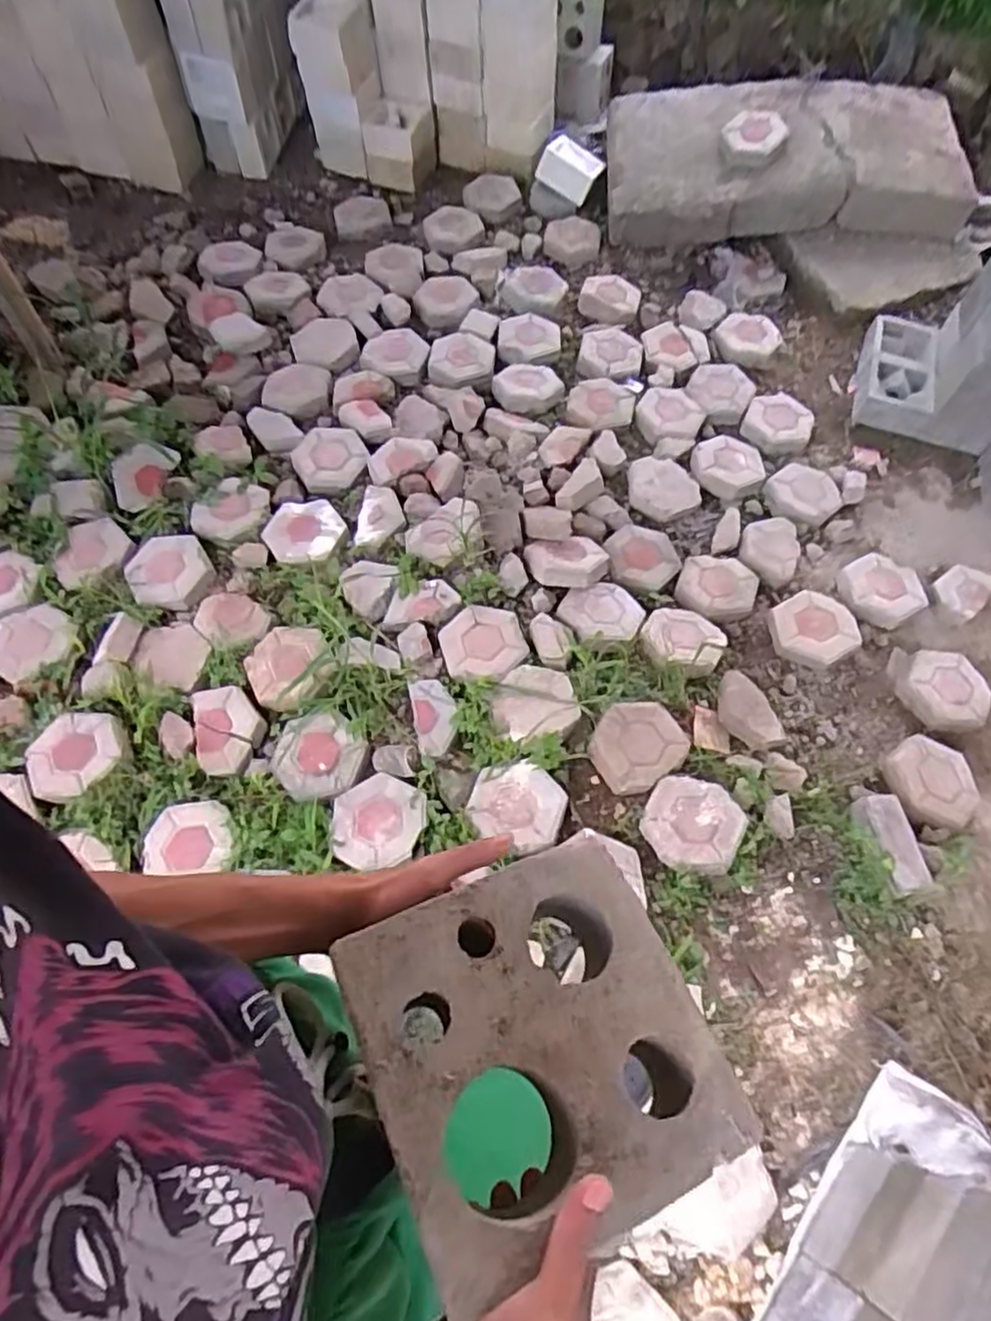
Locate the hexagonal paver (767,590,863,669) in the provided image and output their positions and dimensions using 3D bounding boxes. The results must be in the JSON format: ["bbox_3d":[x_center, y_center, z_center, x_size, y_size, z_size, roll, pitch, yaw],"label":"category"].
[{"bbox_3d":[0.809,-0.084,1.758,0.217,0.052,0.207,-27,65,-16],"label":"hexagonal paver"}]

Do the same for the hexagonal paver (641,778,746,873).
[{"bbox_3d":[0.413,0.341,1.452,0.196,0.066,0.209,27,64,13],"label":"hexagonal paver"}]

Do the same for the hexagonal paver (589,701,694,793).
[{"bbox_3d":[0.315,0.184,1.540,0.220,0.054,0.184,-31,66,-17],"label":"hexagonal paver"}]

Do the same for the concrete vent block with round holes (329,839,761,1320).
[{"bbox_3d":[0.025,0.236,0.430,0.191,0.068,0.195,-20,64,-13],"label":"concrete vent block with round holes"}]

